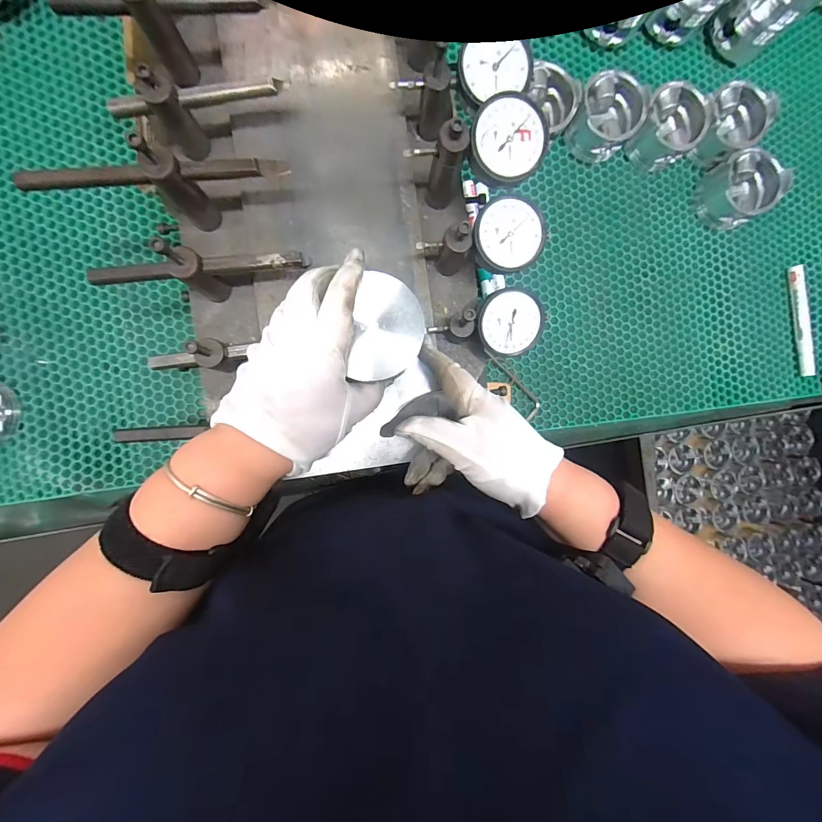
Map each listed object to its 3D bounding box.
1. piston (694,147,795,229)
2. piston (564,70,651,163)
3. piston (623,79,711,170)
[{"bbox_3d":[0.417,-0.281,0.476,0.079,0.053,0.079,0,90,-7],"label":"piston"},{"bbox_3d":[0.231,-0.349,0.445,0.073,0.056,0.069,0,90,-7],"label":"piston"},{"bbox_3d":[0.316,-0.349,0.459,0.074,0.054,0.077,0,90,-7],"label":"piston"}]

